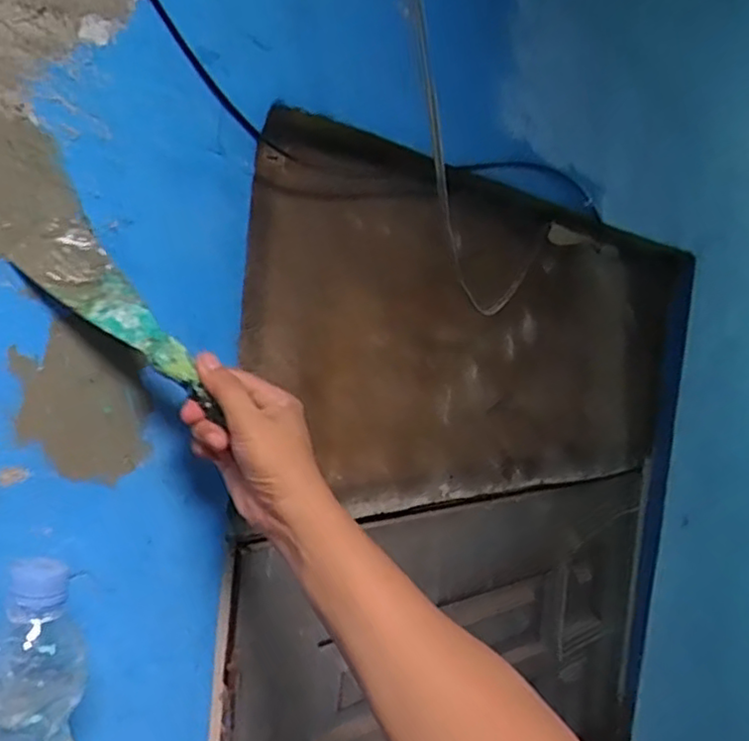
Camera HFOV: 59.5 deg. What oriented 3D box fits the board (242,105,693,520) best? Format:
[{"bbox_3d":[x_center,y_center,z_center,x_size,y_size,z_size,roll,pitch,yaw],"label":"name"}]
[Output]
[{"bbox_3d":[0.189,-0.026,0.850,0.821,0.357,0.059,3,6,-41],"label":"board"}]

